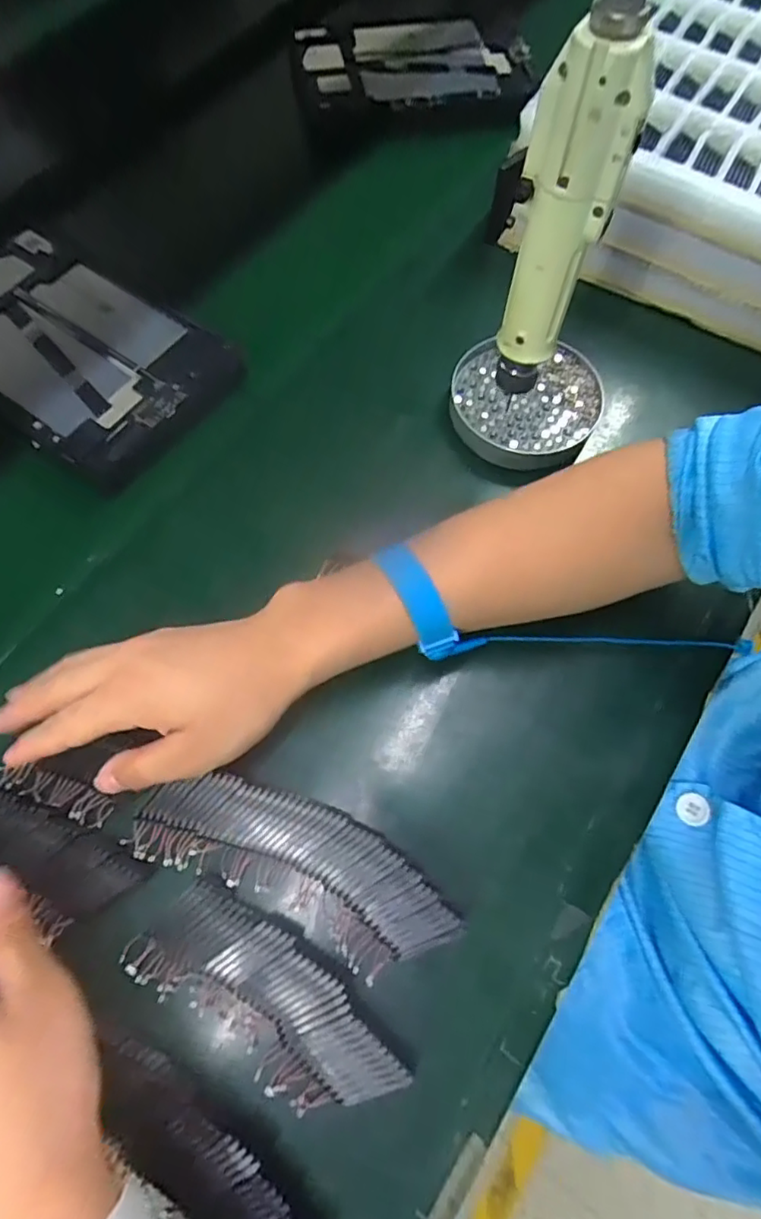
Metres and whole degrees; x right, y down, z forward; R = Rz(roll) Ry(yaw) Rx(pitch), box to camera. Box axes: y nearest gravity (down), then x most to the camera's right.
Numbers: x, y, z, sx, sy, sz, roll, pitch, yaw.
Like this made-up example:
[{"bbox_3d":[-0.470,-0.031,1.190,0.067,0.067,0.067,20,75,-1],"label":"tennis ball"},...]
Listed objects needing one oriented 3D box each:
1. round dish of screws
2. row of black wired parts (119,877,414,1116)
[{"bbox_3d":[0.112,-0.160,0.452,0.113,0.031,0.102,15,68,4],"label":"round dish of screws"},{"bbox_3d":[-0.060,0.204,0.302,0.148,0.016,0.059,32,70,10],"label":"row of black wired parts"}]

